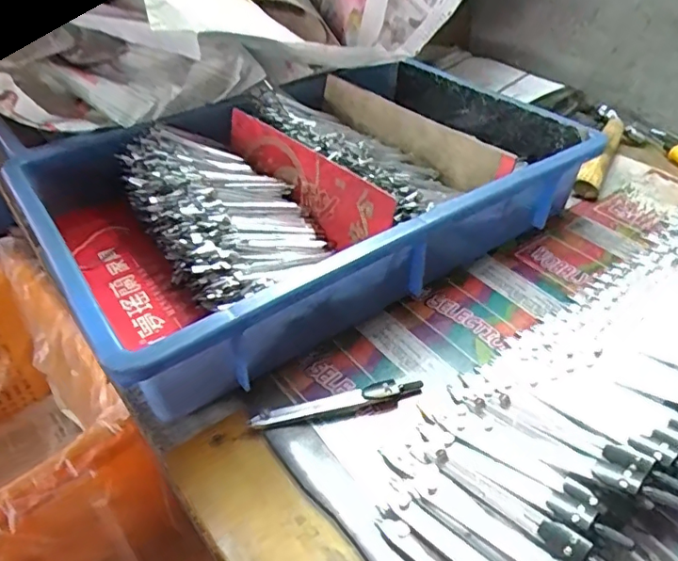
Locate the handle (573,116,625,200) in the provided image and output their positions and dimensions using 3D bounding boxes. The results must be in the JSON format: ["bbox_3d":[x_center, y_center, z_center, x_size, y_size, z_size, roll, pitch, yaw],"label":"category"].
[{"bbox_3d":[0.269,-0.125,0.561,0.023,0.029,0.132,21,46,25],"label":"handle"}]

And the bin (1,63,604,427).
[{"bbox_3d":[-0.025,-0.084,0.480,0.410,0.087,0.290,-26,46,-25],"label":"bin"}]

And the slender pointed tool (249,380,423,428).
[{"bbox_3d":[0.000,0.077,0.351,0.112,0.010,0.012,-13,41,-11],"label":"slender pointed tool"}]

